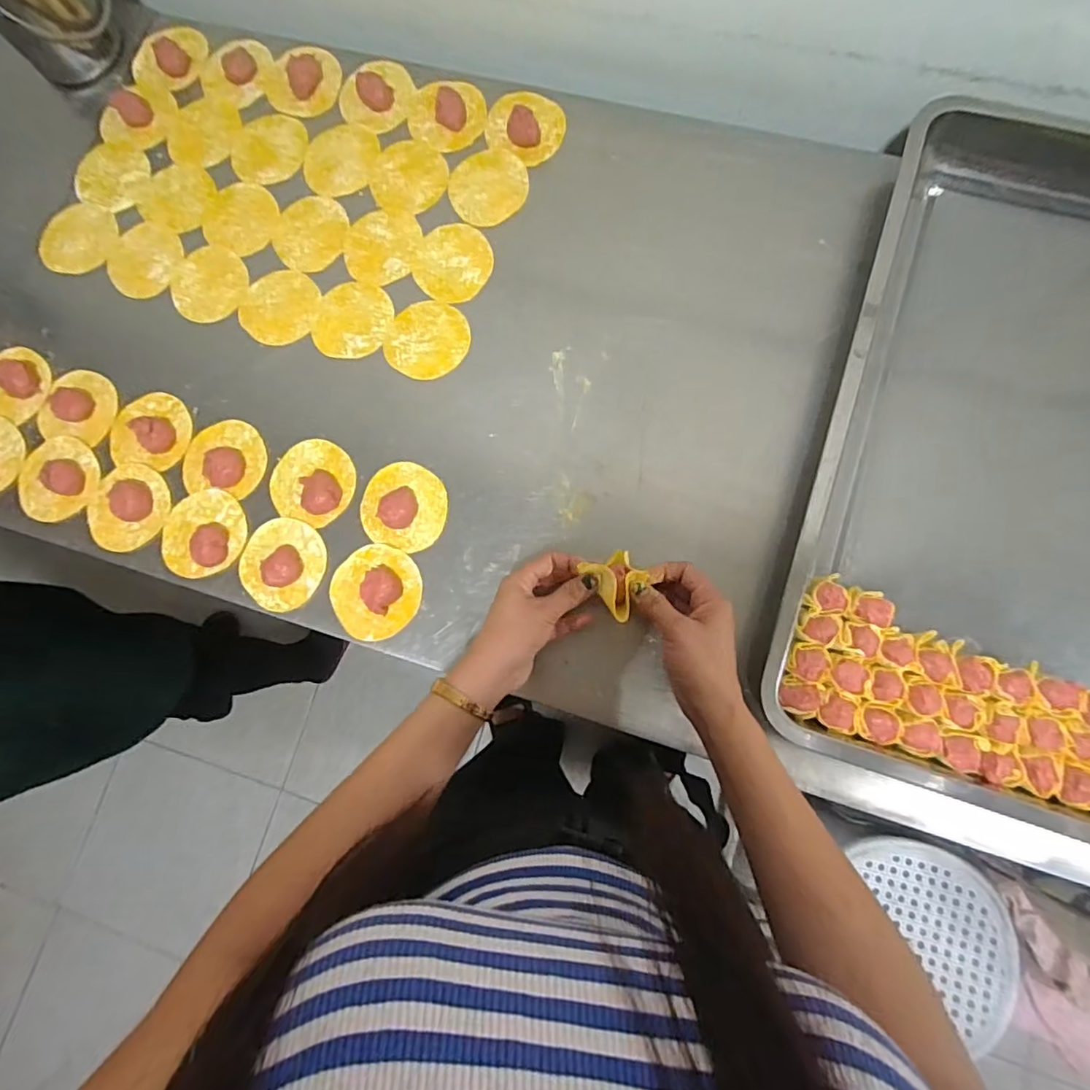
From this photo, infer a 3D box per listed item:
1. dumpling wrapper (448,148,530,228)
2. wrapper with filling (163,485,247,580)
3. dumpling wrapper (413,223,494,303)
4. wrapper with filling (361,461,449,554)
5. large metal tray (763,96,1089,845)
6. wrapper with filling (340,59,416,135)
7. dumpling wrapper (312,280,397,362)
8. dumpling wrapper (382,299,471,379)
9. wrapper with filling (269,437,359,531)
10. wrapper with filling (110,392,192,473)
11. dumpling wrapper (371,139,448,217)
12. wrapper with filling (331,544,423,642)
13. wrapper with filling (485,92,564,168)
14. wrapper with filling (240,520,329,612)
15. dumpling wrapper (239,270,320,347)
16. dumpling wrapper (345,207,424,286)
[{"bbox_3d":[-0.059,-0.372,0.595,0.080,0.004,0.084,0,84,3],"label":"dumpling wrapper"},{"bbox_3d":[-0.327,-0.014,0.539,0.078,0.019,0.081,0,81,3],"label":"wrapper with filling"},{"bbox_3d":[-0.093,-0.287,0.579,0.078,0.004,0.083,0,81,3],"label":"dumpling wrapper"},{"bbox_3d":[-0.133,-0.038,0.529,0.080,0.023,0.079,0,81,3],"label":"wrapper with filling"},{"bbox_3d":[0.440,-0.078,0.490,0.390,0.063,0.628,18,82,5],"label":"large metal tray"},{"bbox_3d":[-0.177,-0.489,0.613,0.071,0.020,0.084,28,83,7],"label":"wrapper with filling"},{"bbox_3d":[-0.194,-0.227,0.580,0.077,0.005,0.082,0,81,3],"label":"dumpling wrapper"},{"bbox_3d":[-0.116,-0.202,0.564,0.080,0.004,0.080,0,81,3],"label":"dumpling wrapper"},{"bbox_3d":[-0.223,-0.062,0.547,0.078,0.015,0.079,20,83,6],"label":"wrapper with filling"},{"bbox_3d":[-0.393,-0.116,0.557,0.079,0.028,0.075,9,82,4],"label":"wrapper with filling"},{"bbox_3d":[-0.142,-0.385,0.599,0.080,0.004,0.083,0,81,3],"label":"dumpling wrapper"},{"bbox_3d":[-0.155,0.041,0.515,0.080,0.020,0.083,0,81,3],"label":"wrapper with filling"},{"bbox_3d":[-0.022,-0.439,0.592,0.077,0.023,0.073,0,81,3],"label":"wrapper with filling"},{"bbox_3d":[-0.247,0.017,0.530,0.079,0.020,0.084,11,82,4],"label":"wrapper with filling"},{"bbox_3d":[-0.275,-0.245,0.592,0.081,0.004,0.079,7,82,4],"label":"dumpling wrapper"},{"bbox_3d":[-0.167,-0.309,0.590,0.077,0.004,0.082,0,81,3],"label":"dumpling wrapper"}]

